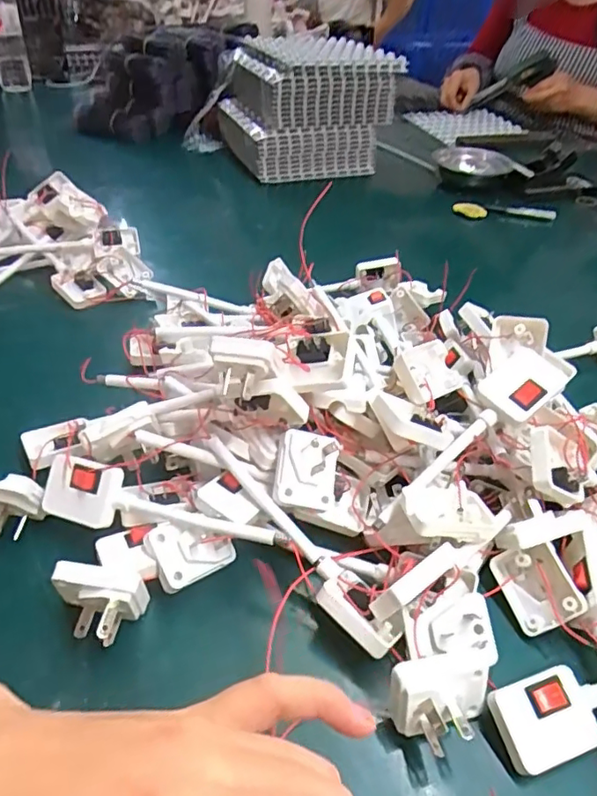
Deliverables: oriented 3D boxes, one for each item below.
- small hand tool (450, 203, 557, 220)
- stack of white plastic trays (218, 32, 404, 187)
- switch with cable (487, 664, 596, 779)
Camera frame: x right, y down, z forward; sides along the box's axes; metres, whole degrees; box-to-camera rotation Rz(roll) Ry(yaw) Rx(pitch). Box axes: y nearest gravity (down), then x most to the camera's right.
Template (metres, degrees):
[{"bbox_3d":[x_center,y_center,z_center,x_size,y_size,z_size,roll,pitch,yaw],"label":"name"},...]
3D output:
[{"bbox_3d":[0.297,-0.275,0.835,0.150,0.019,0.027,-1,40,-6],"label":"small hand tool"},{"bbox_3d":[0.011,-0.474,0.933,0.224,0.162,0.204,-12,42,-18],"label":"stack of white plastic trays"},{"bbox_3d":[0.173,0.153,0.301,0.150,0.023,0.035,-10,41,-16],"label":"switch with cable"}]

